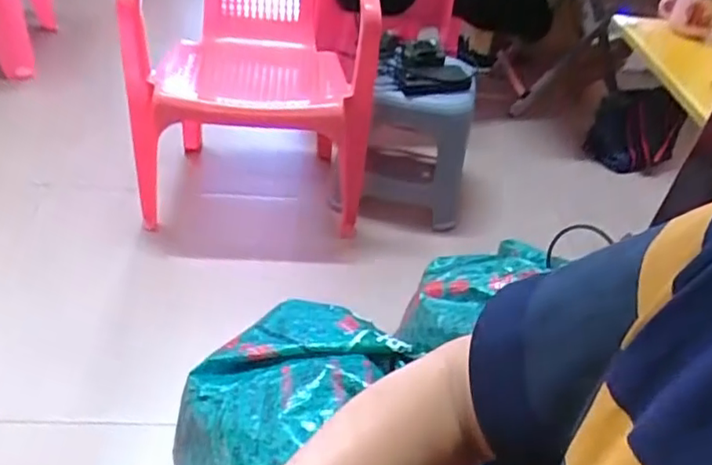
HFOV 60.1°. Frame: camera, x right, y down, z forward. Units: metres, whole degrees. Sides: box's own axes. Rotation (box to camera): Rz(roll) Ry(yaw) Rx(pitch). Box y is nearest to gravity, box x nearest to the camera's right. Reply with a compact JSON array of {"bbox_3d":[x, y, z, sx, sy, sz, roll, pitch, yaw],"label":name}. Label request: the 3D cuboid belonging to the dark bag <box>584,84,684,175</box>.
[{"bbox_3d":[0.764,-0.288,1.677,0.209,0.199,0.156,25,43,19],"label":"dark bag"}]

